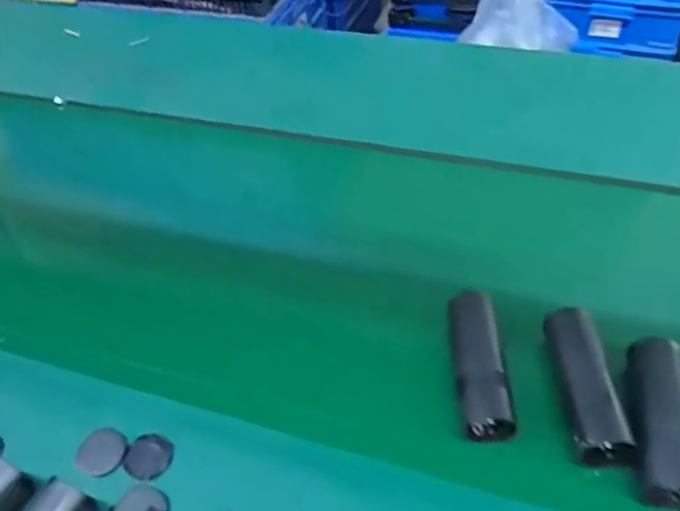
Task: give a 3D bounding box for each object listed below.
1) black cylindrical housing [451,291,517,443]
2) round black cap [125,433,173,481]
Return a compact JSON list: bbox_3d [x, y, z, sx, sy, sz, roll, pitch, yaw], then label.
[{"bbox_3d":[0.150,0.117,0.671,0.051,0.046,0.162,-4,45,3],"label":"black cylindrical housing"},{"bbox_3d":[-0.201,0.209,0.648,0.047,0.014,0.047,-4,45,4],"label":"round black cap"}]

